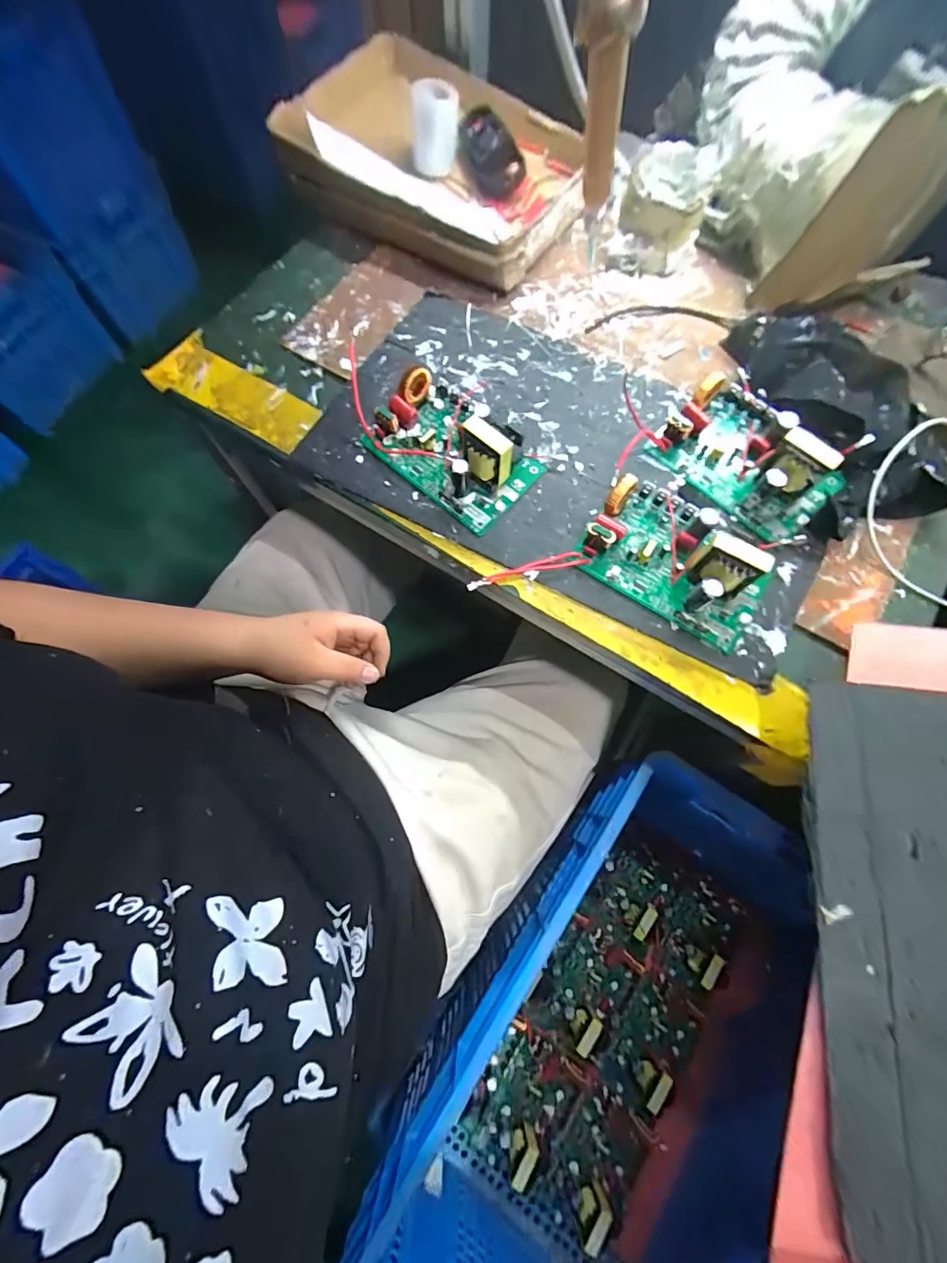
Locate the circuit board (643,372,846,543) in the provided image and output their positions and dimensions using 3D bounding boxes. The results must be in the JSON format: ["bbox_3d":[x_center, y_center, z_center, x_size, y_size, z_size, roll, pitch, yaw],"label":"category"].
[{"bbox_3d":[0.243,-0.157,0.402,0.102,0.055,0.148,-41,77,-12],"label":"circuit board"}]

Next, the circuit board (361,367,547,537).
[{"bbox_3d":[-0.018,-0.172,0.410,0.152,0.051,0.097,39,77,11],"label":"circuit board"}]

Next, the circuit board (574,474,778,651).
[{"bbox_3d":[0.170,-0.064,0.376,0.149,0.053,0.096,35,76,10],"label":"circuit board"}]

